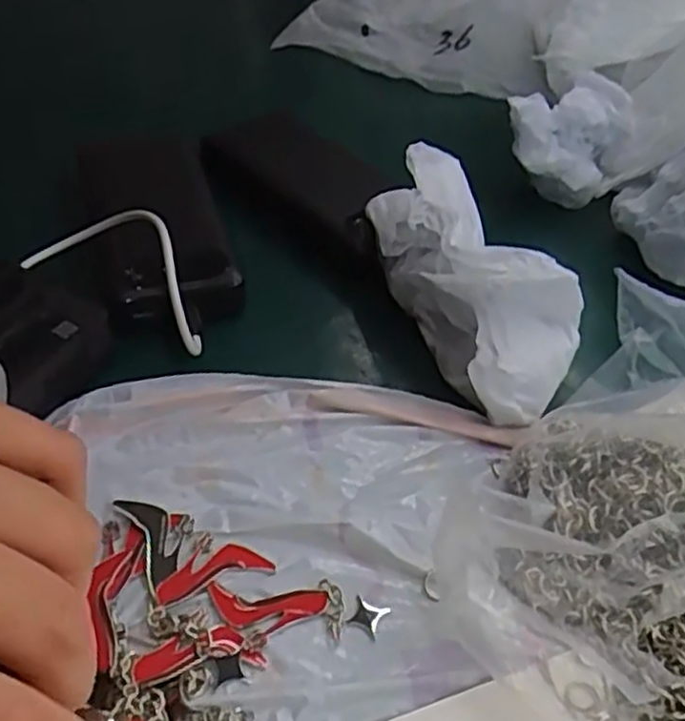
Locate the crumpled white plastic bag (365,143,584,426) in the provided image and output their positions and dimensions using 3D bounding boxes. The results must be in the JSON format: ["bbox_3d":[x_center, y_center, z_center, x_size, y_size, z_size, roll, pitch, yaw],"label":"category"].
[{"bbox_3d":[0.068,-0.044,0.369,0.068,0.068,0.146,-14,50,-19],"label":"crumpled white plastic bag"}]

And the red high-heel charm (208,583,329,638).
[{"bbox_3d":[-0.029,0.096,0.279,0.045,0.004,0.018,4,46,-3],"label":"red high-heel charm"}]

